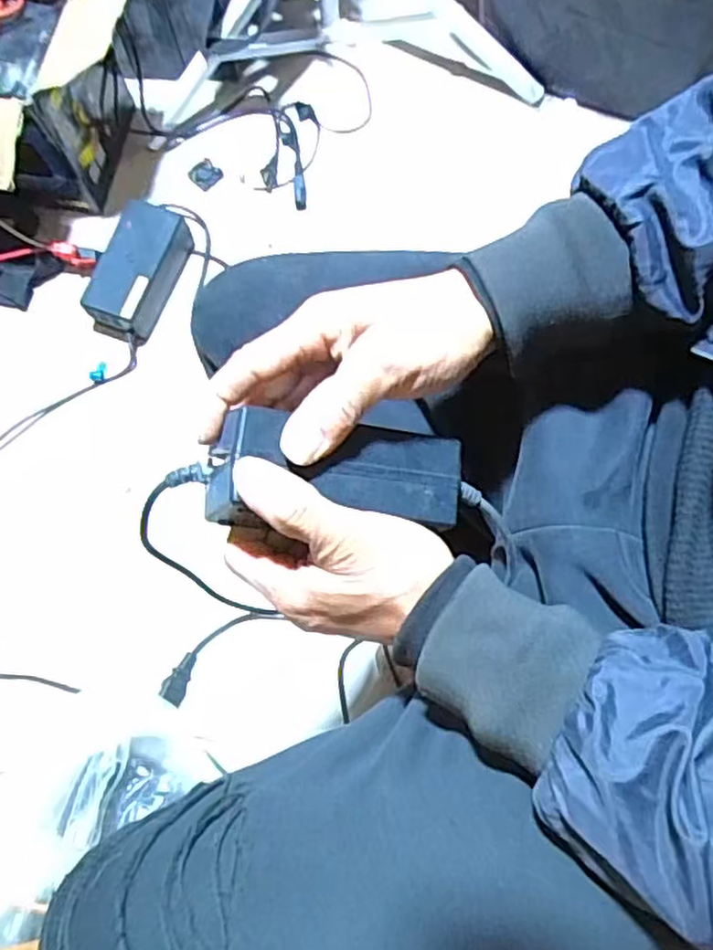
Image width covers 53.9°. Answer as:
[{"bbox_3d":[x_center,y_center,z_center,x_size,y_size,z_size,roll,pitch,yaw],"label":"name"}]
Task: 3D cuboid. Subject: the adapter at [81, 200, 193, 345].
[{"bbox_3d":[-0.290,-0.268,0.926,0.088,0.057,0.171,16,76,6],"label":"adapter"}]

